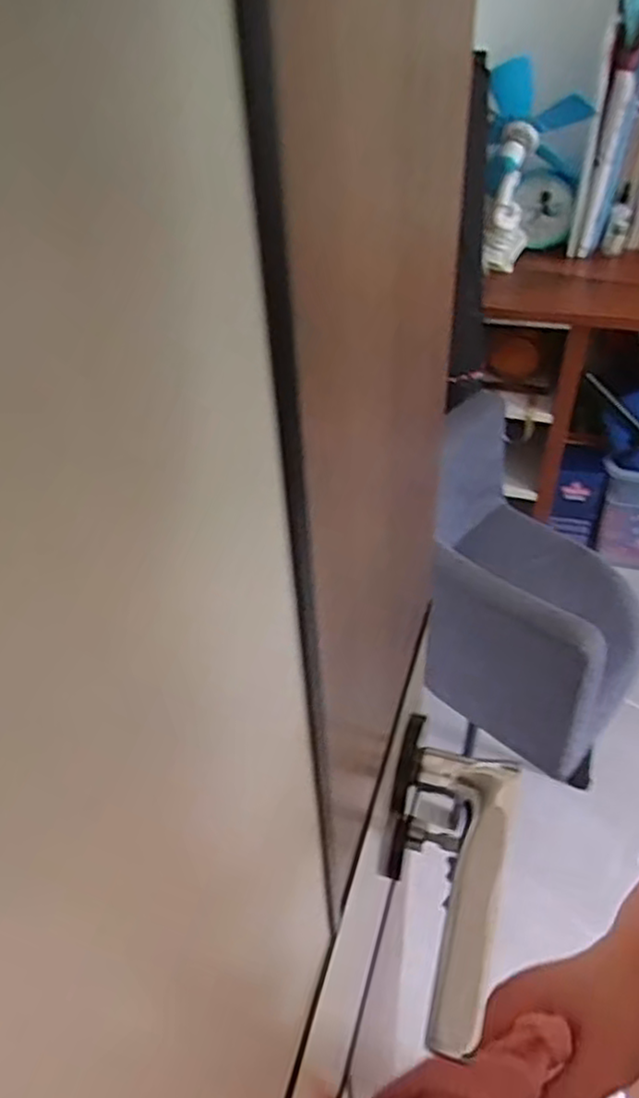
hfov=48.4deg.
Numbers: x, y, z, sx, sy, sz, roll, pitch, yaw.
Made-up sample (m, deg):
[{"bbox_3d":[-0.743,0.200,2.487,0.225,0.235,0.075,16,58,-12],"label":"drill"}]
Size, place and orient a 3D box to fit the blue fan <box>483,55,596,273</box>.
[{"bbox_3d":[0.401,-0.721,1.343,0.170,0.325,0.204,10,44,15],"label":"blue fan"}]

